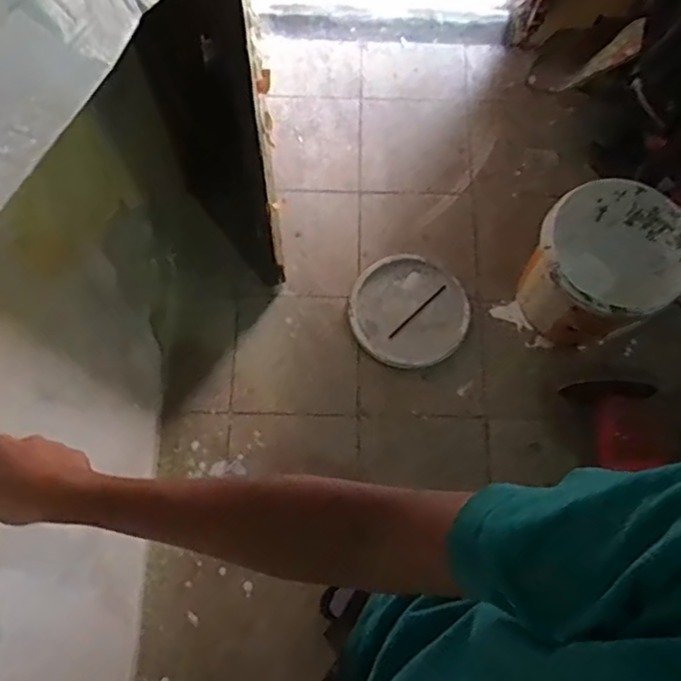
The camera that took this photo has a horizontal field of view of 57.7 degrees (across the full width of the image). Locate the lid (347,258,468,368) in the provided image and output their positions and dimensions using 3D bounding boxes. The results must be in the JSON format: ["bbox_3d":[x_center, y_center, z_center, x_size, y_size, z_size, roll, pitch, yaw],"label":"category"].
[{"bbox_3d":[0.174,-0.082,1.541,0.281,0.034,0.299,1,71,-2],"label":"lid"}]

